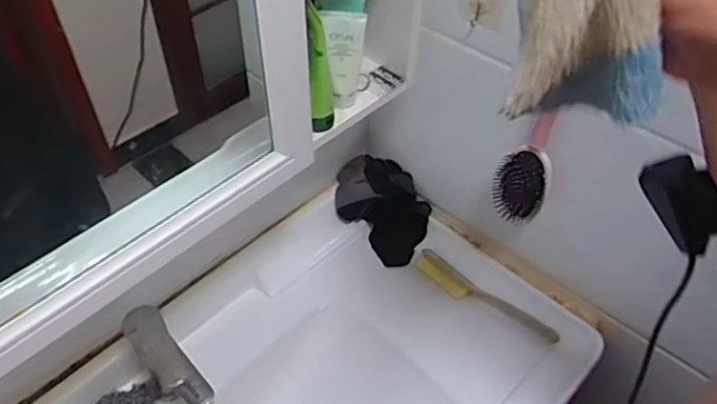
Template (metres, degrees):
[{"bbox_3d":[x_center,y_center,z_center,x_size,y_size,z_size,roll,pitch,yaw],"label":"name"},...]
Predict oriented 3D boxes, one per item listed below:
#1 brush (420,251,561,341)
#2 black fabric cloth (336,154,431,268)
[{"bbox_3d":[0.182,0.141,0.880,0.222,0.019,0.034,33,55,25],"label":"brush"},{"bbox_3d":[0.034,0.002,0.959,0.170,0.091,0.107,36,56,27],"label":"black fabric cloth"}]

